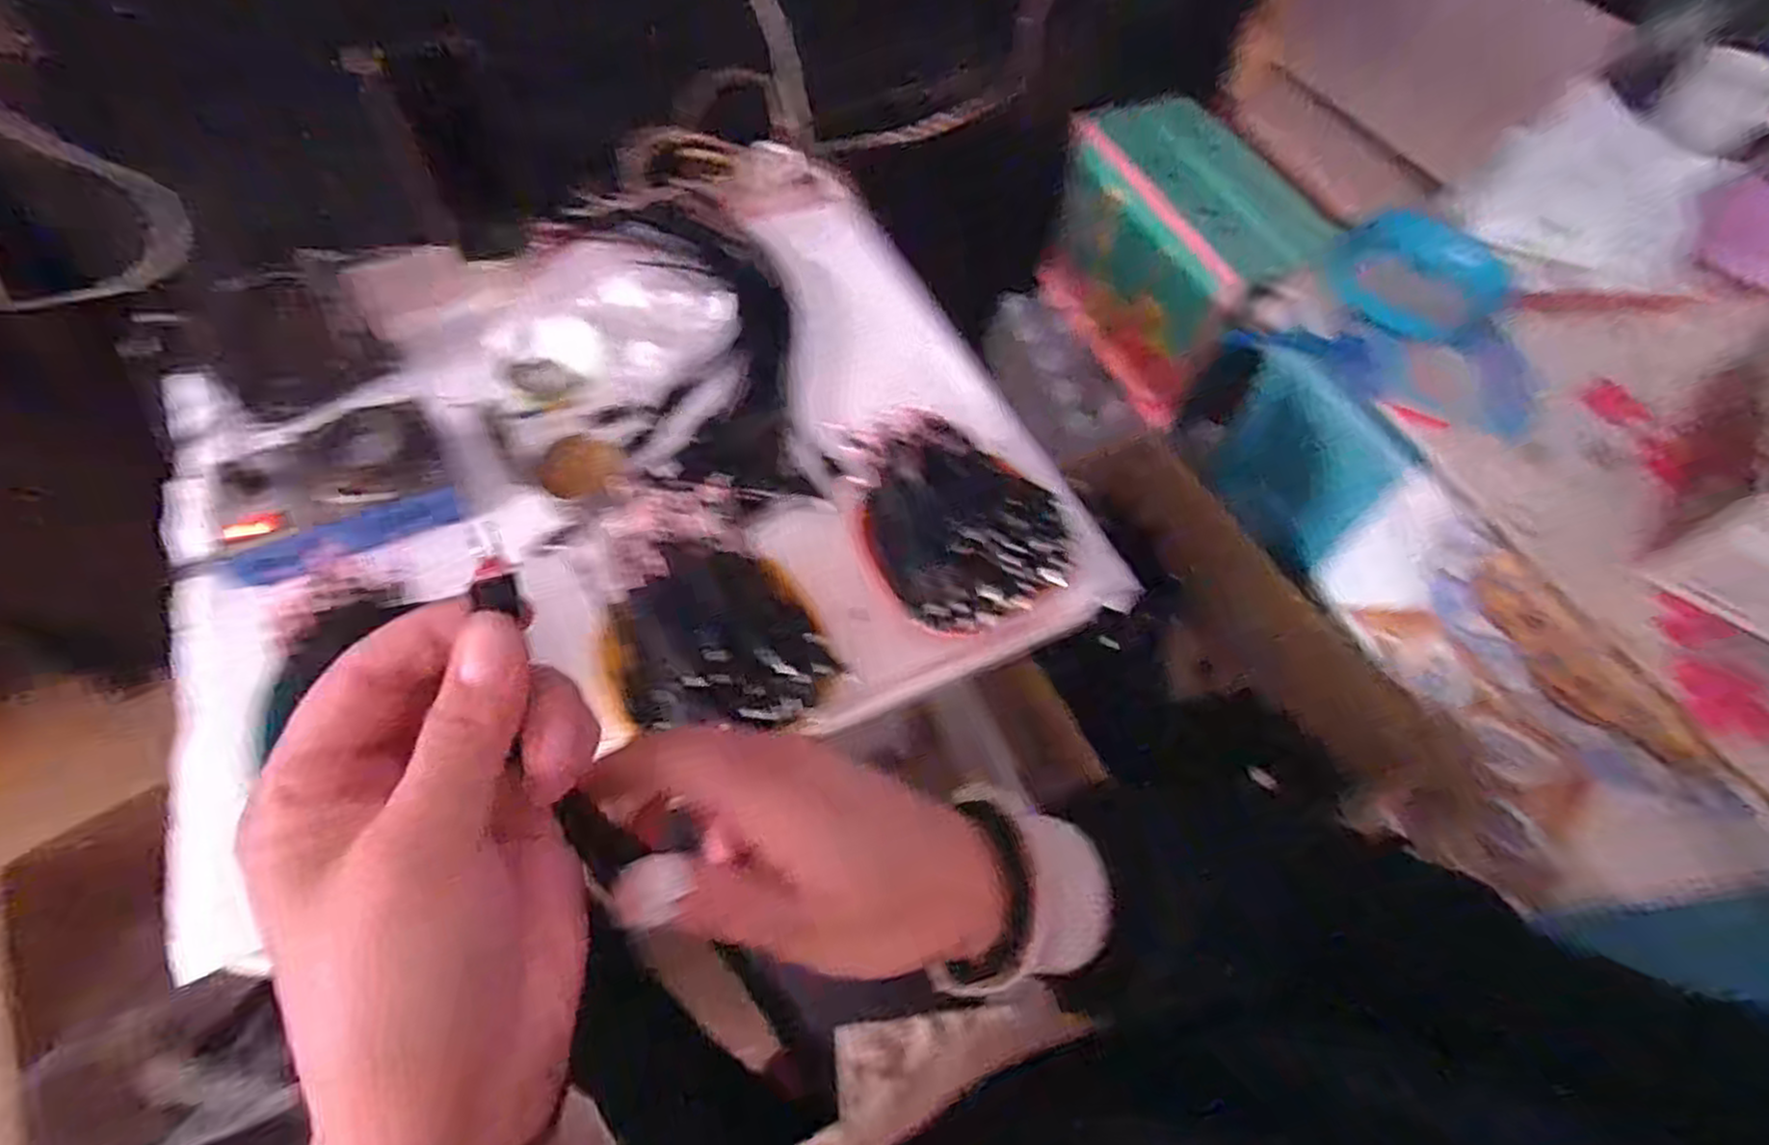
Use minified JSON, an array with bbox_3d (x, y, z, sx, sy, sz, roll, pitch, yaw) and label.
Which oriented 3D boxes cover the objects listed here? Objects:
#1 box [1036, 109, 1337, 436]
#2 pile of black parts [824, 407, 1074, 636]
[{"bbox_3d":[0.367,-0.398,0.984,0.168,0.234,0.324,-25,65,-15],"label":"box"},{"bbox_3d":[0.048,-0.045,0.540,0.133,0.053,0.175,-21,64,-13],"label":"pile of black parts"}]

